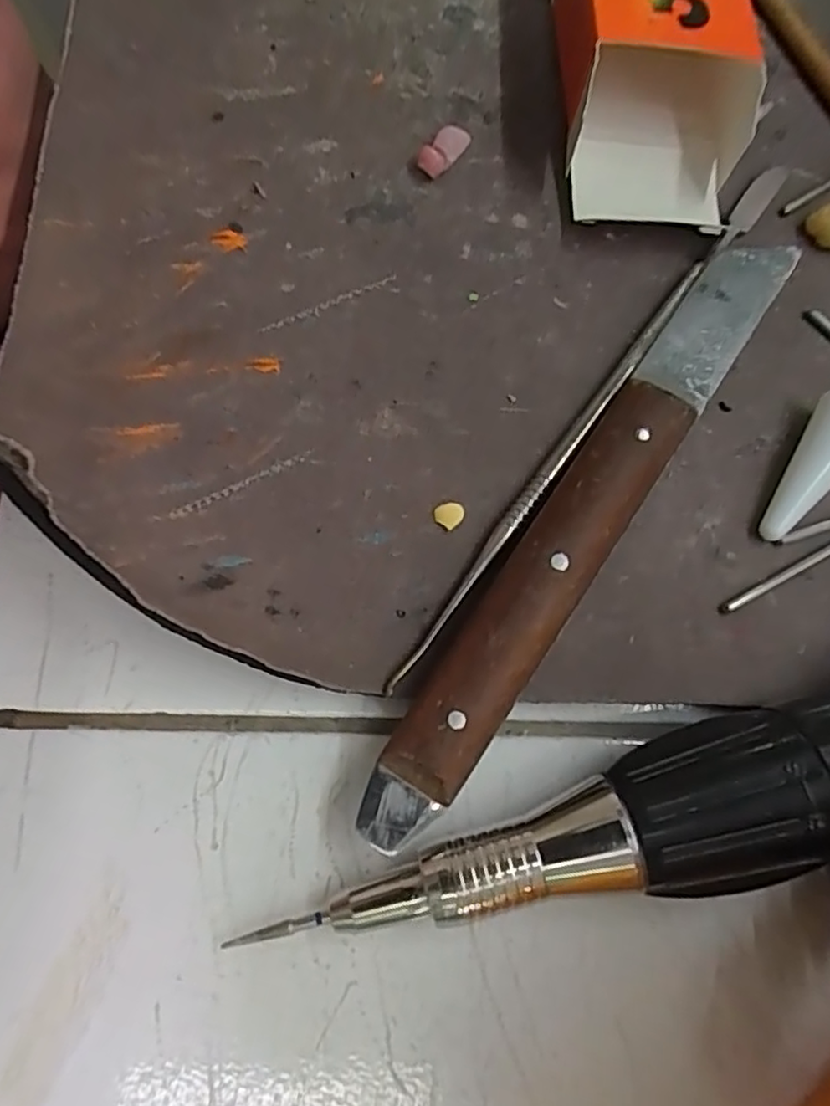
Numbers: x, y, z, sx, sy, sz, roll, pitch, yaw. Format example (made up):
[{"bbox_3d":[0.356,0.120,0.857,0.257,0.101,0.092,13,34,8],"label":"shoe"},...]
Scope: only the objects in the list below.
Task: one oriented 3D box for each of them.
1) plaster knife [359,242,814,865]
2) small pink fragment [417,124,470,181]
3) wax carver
[{"bbox_3d":[0.035,-0.009,0.127,0.016,0.017,0.144,35,76,4],"label":"plaster knife"},{"bbox_3d":[0.007,-0.093,0.150,0.006,0.006,0.013,39,76,5],"label":"small pink fragment"},{"bbox_3d":[0.041,-0.034,0.138,0.005,0.004,0.152,38,76,5],"label":"wax carver"}]

